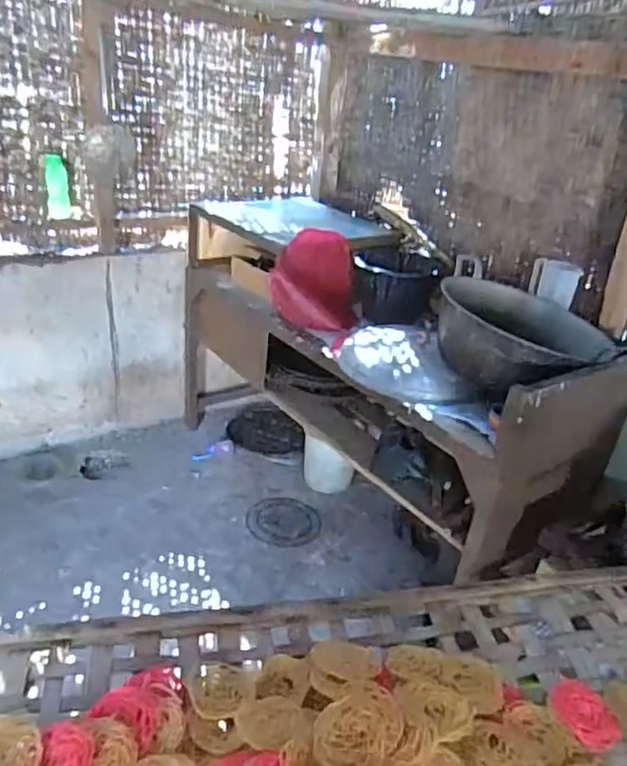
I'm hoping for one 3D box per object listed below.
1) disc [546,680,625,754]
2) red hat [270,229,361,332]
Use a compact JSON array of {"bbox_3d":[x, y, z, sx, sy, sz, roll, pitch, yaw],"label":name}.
[{"bbox_3d":[0.285,0.347,0.654,0.057,0.008,0.077,-8,31,-26],"label":"disc"},{"bbox_3d":[0.010,-0.321,1.949,0.274,0.270,0.201,7,27,0],"label":"red hat"}]

